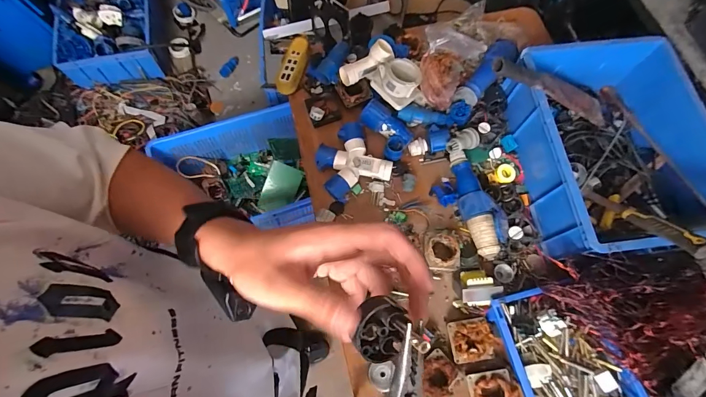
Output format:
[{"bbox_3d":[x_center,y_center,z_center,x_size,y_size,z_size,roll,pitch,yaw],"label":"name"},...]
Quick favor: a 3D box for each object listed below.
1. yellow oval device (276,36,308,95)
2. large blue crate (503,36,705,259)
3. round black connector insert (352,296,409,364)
[{"bbox_3d":[-0.166,-0.381,0.999,0.062,0.037,0.189,15,71,4],"label":"yellow oval device"},{"bbox_3d":[0.599,-0.119,0.811,0.412,0.166,0.482,-11,71,-5],"label":"large blue crate"},{"bbox_3d":[0.015,0.077,0.212,0.032,0.019,0.036,20,90,-25],"label":"round black connector insert"}]

